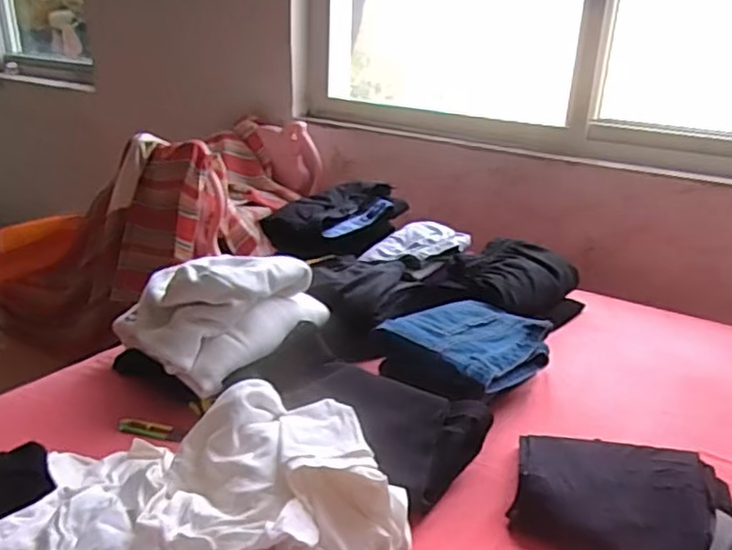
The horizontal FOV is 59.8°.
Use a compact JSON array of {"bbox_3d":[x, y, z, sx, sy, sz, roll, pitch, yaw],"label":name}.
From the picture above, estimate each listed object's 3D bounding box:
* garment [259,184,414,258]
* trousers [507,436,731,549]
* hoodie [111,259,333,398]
[{"bbox_3d":[-0.069,-0.135,1.450,0.239,0.093,0.307,19,28,34],"label":"garment"},{"bbox_3d":[0.317,0.279,0.795,0.254,0.041,0.210,12,25,22],"label":"trousers"},{"bbox_3d":[-0.247,0.034,1.066,0.253,0.138,0.271,19,28,34],"label":"hoodie"}]

